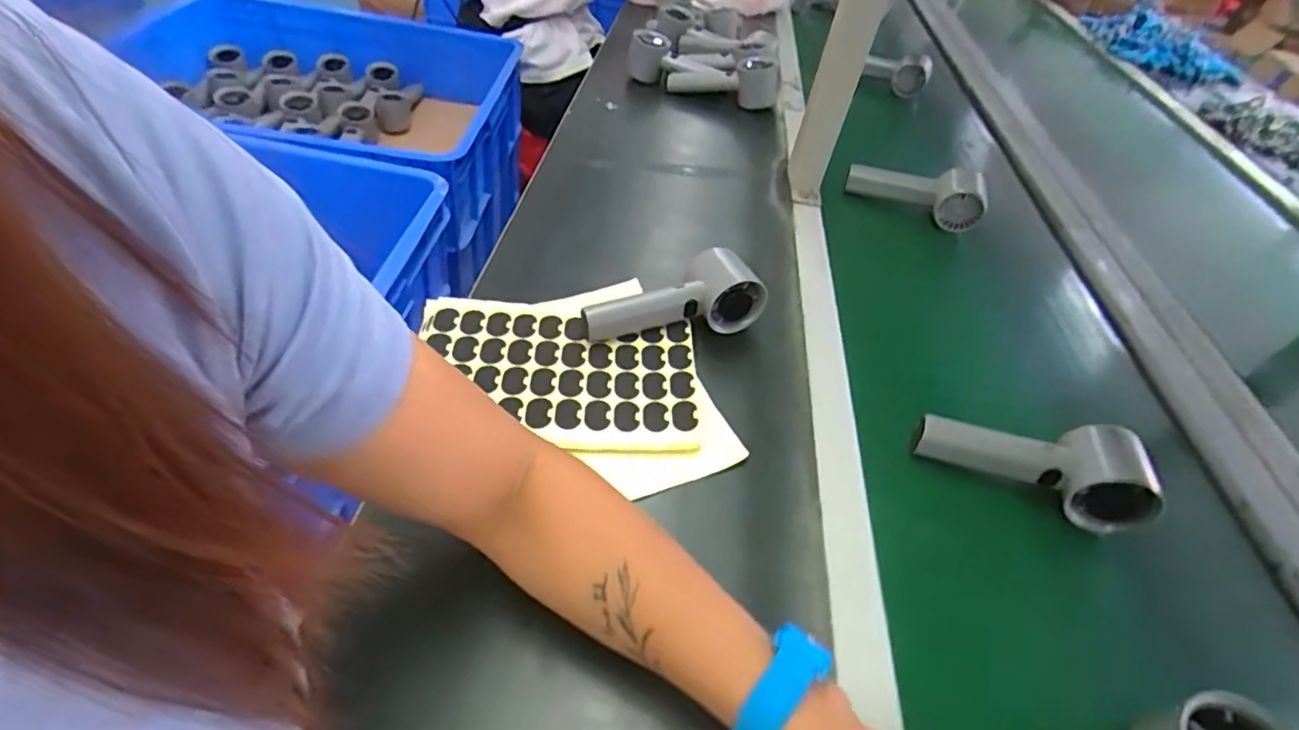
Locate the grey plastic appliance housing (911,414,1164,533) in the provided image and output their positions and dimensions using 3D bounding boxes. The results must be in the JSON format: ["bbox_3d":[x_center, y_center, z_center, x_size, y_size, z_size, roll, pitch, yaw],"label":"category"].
[{"bbox_3d":[0.282,0.062,0.455,0.154,0.052,0.057,18,46,11],"label":"grey plastic appliance housing"}]

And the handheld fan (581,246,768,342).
[{"bbox_3d":[0.018,-0.062,0.539,0.153,0.048,0.057,-6,47,-13],"label":"handheld fan"}]

